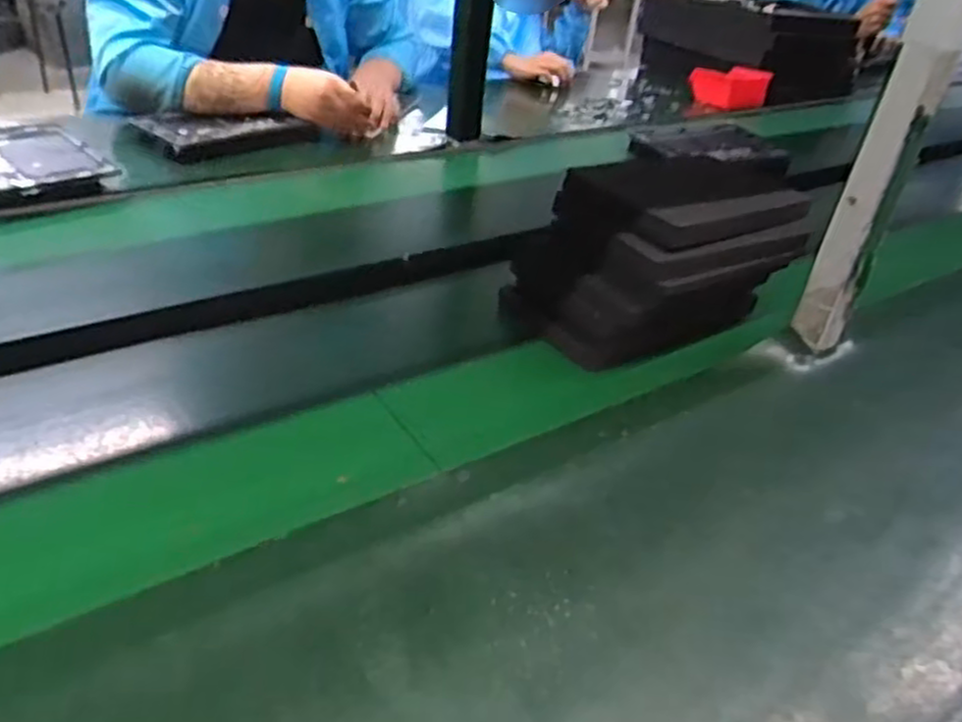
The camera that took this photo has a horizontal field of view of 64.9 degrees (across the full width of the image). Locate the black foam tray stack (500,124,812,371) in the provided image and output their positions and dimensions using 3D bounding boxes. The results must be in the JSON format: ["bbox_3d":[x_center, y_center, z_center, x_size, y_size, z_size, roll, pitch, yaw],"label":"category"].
[{"bbox_3d":[0.184,-0.115,0.813,0.242,0.150,0.186,-17,42,-31],"label":"black foam tray stack"}]

